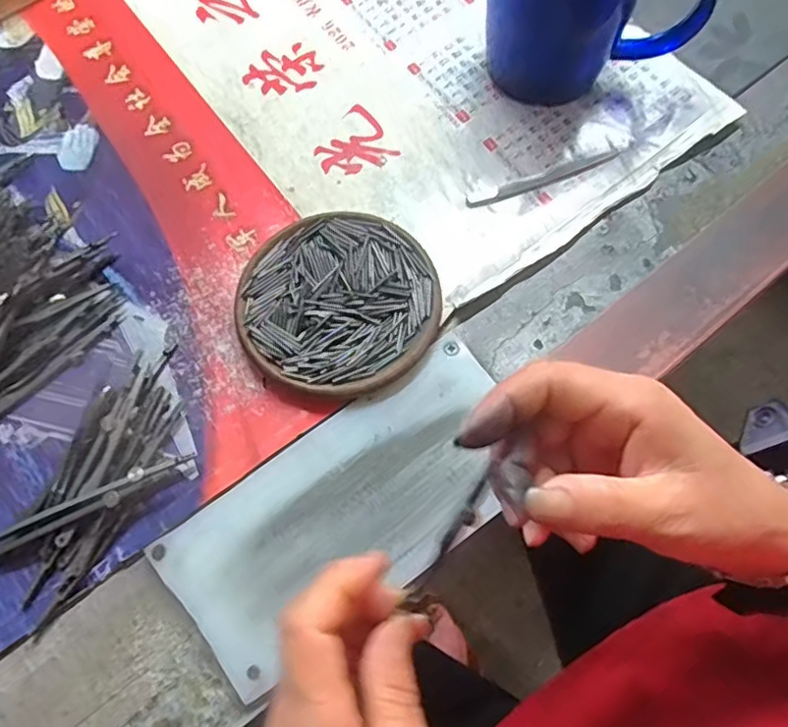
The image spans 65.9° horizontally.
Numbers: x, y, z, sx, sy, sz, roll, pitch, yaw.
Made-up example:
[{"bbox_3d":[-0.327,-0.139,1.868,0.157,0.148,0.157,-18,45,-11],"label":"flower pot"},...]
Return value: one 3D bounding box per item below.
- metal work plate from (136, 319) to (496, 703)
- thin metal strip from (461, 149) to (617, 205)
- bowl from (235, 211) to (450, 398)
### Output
[{"bbox_3d":[-0.020,0.073,0.319,0.194,0.008,0.092,-36,73,-10],"label":"metal work plate"},{"bbox_3d":[0.096,-0.118,0.384,0.104,0.005,0.008,-21,71,-6],"label":"thin metal strip"},{"bbox_3d":[-0.032,-0.034,0.353,0.110,0.017,0.111,0,71,1],"label":"bowl"}]

